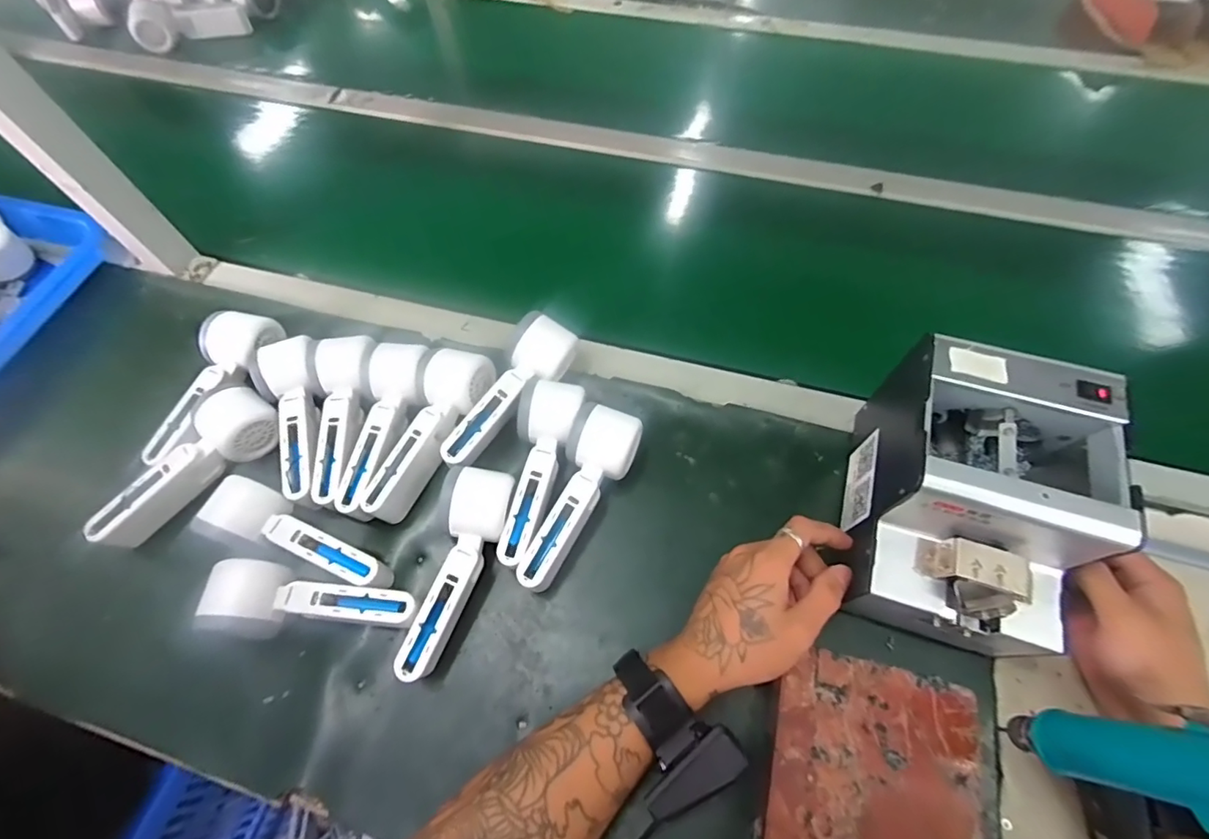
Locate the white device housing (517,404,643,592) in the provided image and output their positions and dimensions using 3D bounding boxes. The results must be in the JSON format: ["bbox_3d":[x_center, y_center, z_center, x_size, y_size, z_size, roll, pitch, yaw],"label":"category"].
[{"bbox_3d":[-0.025,0.066,0.456,0.059,0.045,0.168,23,65,13],"label":"white device housing"}]

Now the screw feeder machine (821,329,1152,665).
[{"bbox_3d":[0.261,0.058,0.381,0.127,0.134,0.170,19,64,8],"label":"screw feeder machine"}]

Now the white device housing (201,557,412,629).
[{"bbox_3d":[-0.228,0.144,0.429,0.160,0.050,0.044,4,62,4],"label":"white device housing"}]

